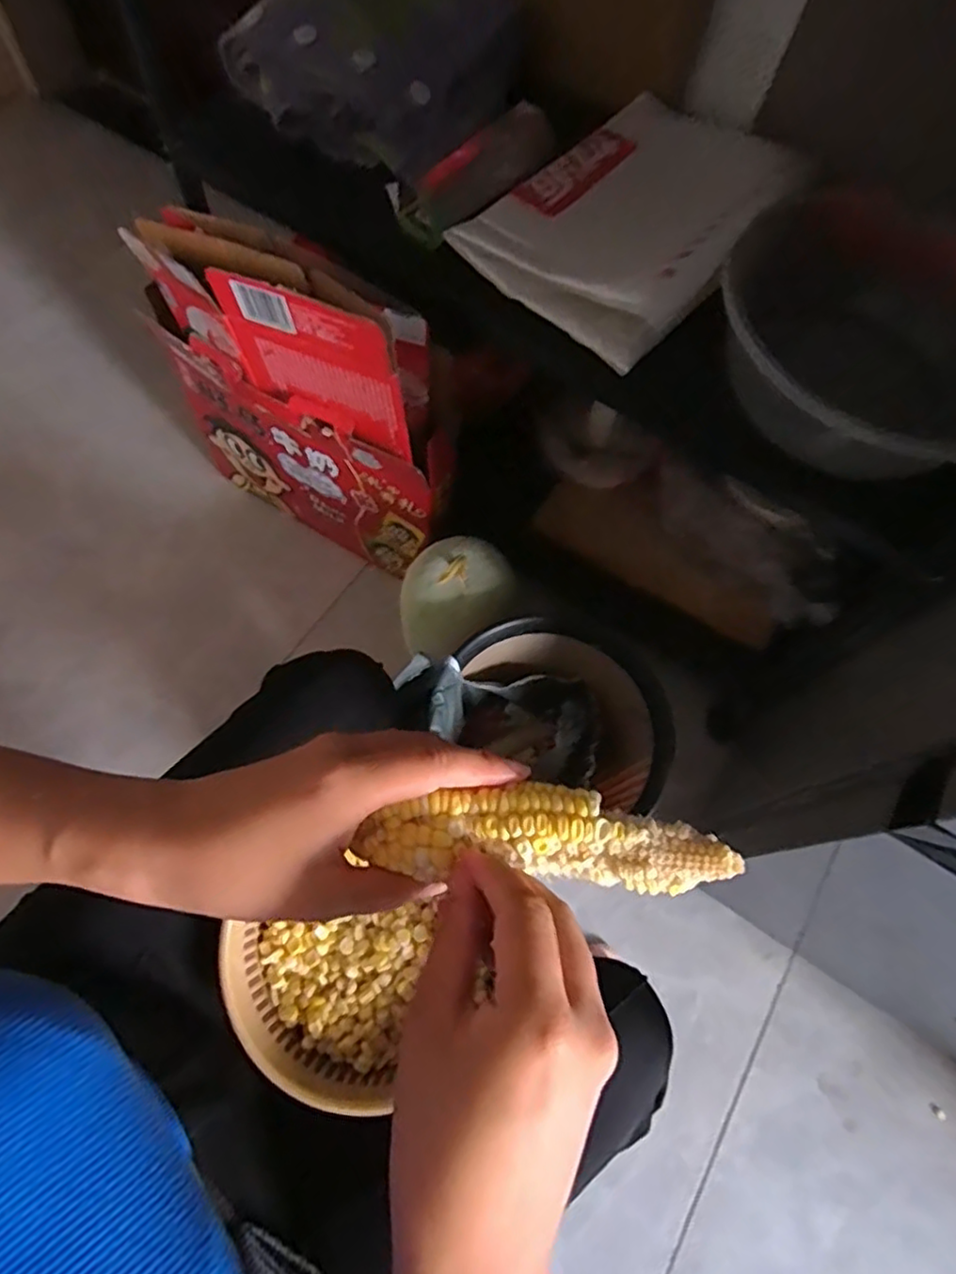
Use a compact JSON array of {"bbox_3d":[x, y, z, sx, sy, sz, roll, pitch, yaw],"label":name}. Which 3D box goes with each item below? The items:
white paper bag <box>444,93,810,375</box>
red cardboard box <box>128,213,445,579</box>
[{"bbox_3d":[0.171,-0.446,0.668,0.247,0.091,0.332,39,69,11],"label":"white paper bag"},{"bbox_3d":[-0.219,-0.281,0.844,0.392,0.450,0.104,33,68,9],"label":"red cardboard box"}]

